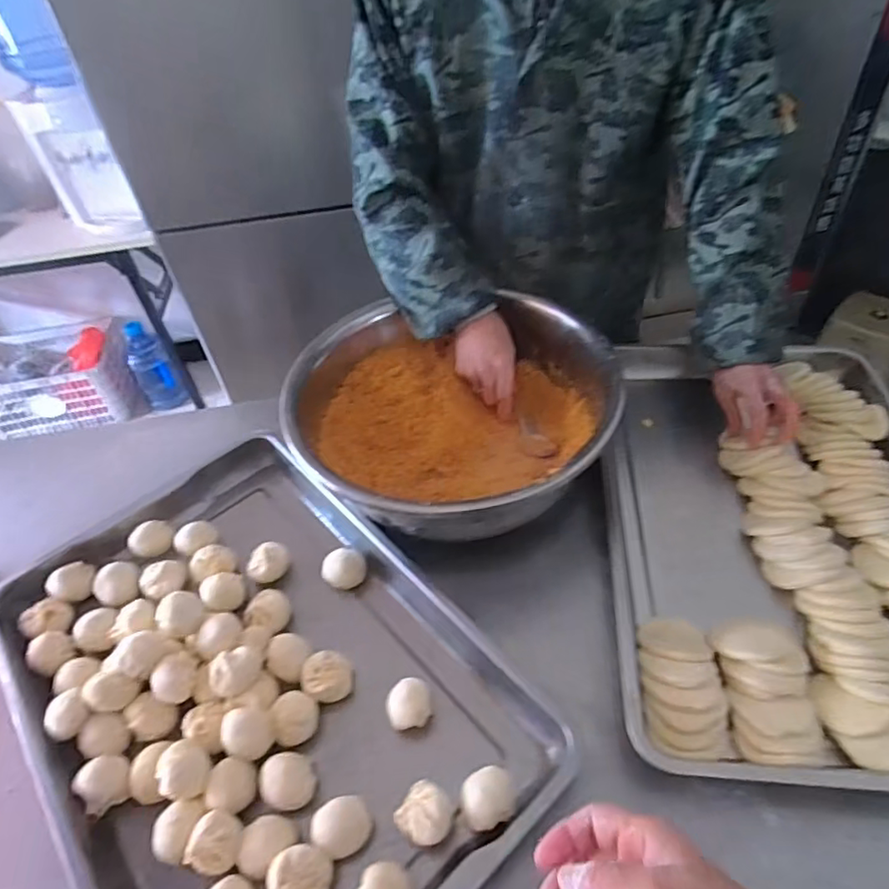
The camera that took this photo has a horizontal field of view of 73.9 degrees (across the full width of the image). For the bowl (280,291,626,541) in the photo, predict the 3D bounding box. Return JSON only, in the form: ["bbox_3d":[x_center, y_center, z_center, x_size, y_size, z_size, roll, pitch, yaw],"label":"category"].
[{"bbox_3d":[0.005,-0.048,0.779,0.407,0.146,0.396,-3,46,3],"label":"bowl"}]

